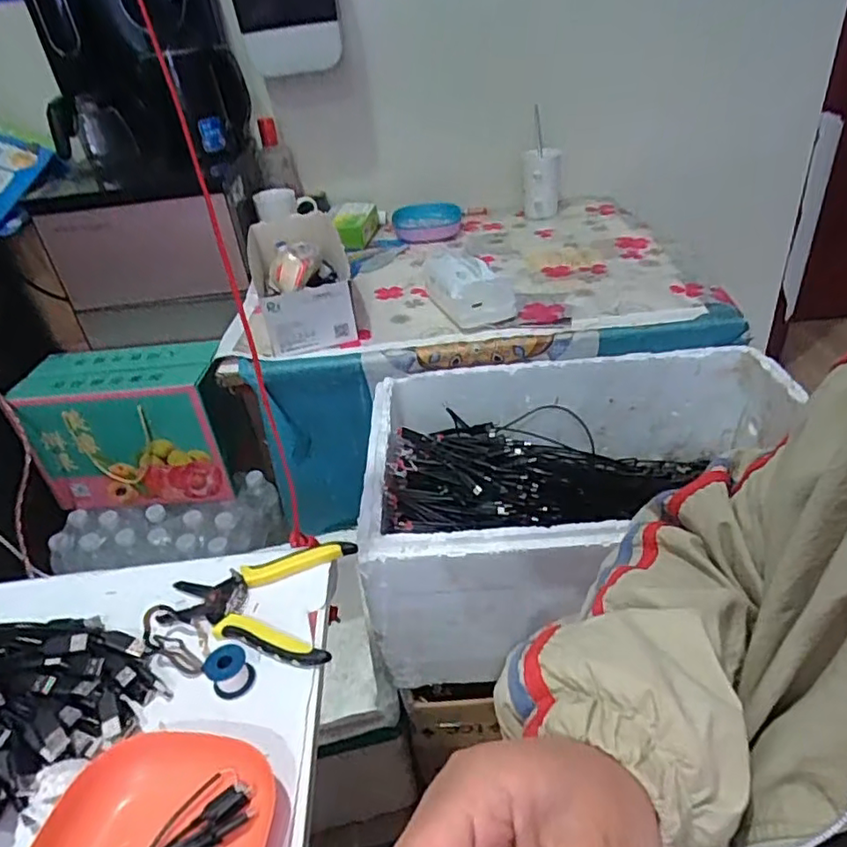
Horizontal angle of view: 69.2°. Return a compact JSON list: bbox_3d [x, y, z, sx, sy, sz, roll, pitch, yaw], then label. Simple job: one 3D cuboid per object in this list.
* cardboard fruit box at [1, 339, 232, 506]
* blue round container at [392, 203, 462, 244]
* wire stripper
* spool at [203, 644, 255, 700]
[{"bbox_3d":[-0.504,0.001,1.091,0.318,0.243,0.154,-3,35,5],"label":"cardboard fruit box"},{"bbox_3d":[0.009,-0.413,1.240,0.135,0.050,0.142,-4,35,3],"label":"blue round container"},{"bbox_3d":[-0.144,0.151,0.518,0.152,0.019,0.116,-2,35,6],"label":"wire stripper"},{"bbox_3d":[-0.145,0.185,0.458,0.031,0.029,0.027,-26,39,-26],"label":"spool"}]

